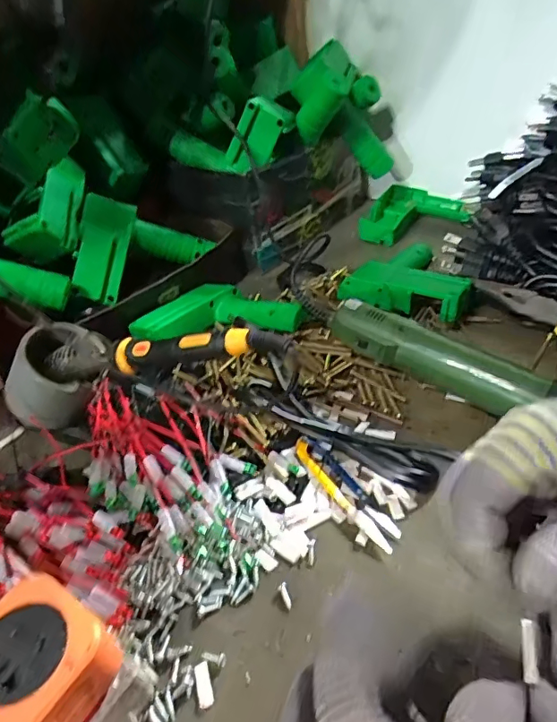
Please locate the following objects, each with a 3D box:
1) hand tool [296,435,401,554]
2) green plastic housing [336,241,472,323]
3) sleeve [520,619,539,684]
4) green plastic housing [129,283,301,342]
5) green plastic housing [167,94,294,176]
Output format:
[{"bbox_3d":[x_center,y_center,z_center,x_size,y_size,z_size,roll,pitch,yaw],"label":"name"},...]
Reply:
[{"bbox_3d":[0.044,0.086,0.339,0.021,0.011,0.098,-26,42,-23],"label":"hand tool"},{"bbox_3d":[0.123,-0.071,0.492,0.120,0.041,0.068,11,41,21],"label":"green plastic housing"},{"bbox_3d":[0.095,0.109,0.191,0.005,0.004,0.020,4,61,14],"label":"sleeve"},{"bbox_3d":[-0.059,-0.051,0.488,0.157,0.028,0.087,-4,38,3],"label":"green plastic housing"},{"bbox_3d":[-0.054,-0.239,0.544,0.140,0.062,0.061,1,37,30],"label":"green plastic housing"}]

